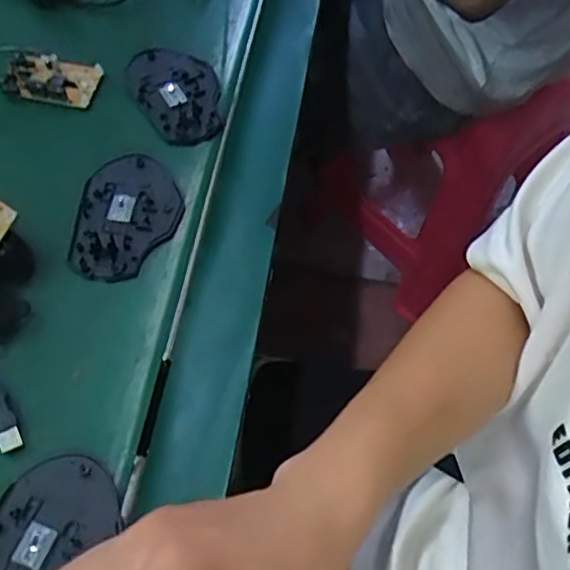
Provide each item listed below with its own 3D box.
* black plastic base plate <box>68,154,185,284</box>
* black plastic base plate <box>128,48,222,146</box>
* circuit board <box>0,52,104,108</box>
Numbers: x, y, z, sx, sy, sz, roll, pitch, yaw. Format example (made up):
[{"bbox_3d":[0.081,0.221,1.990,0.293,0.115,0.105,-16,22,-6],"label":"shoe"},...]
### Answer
[{"bbox_3d":[-0.113,-0.052,0.437,0.071,0.009,0.107,4,57,-4],"label":"black plastic base plate"},{"bbox_3d":[-0.090,-0.161,0.493,0.068,0.011,0.108,-10,59,-12],"label":"black plastic base plate"},{"bbox_3d":[-0.196,-0.176,0.502,0.082,0.011,0.048,11,57,1],"label":"circuit board"}]

